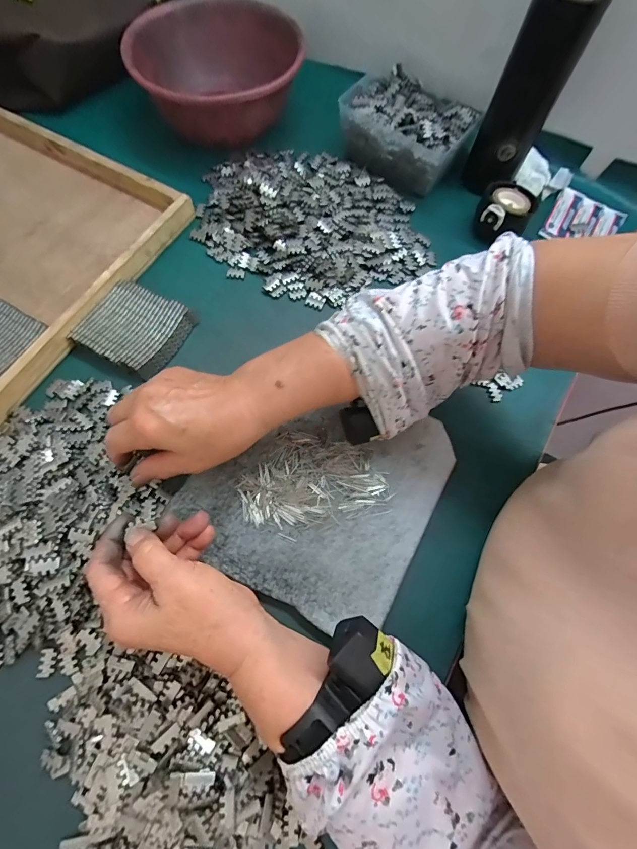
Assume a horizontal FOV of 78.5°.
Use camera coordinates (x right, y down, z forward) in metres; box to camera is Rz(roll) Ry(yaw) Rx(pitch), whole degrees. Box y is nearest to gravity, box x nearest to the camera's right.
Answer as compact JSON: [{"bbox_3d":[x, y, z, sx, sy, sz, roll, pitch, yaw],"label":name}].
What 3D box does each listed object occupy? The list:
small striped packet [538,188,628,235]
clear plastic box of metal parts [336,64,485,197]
[{"bbox_3d":[0.320,-0.244,0.471,0.079,0.014,0.078,30,70,11],"label":"small striped packet"},{"bbox_3d":[0.114,-0.368,0.487,0.148,0.058,0.116,35,72,13],"label":"clear plastic box of metal parts"}]

